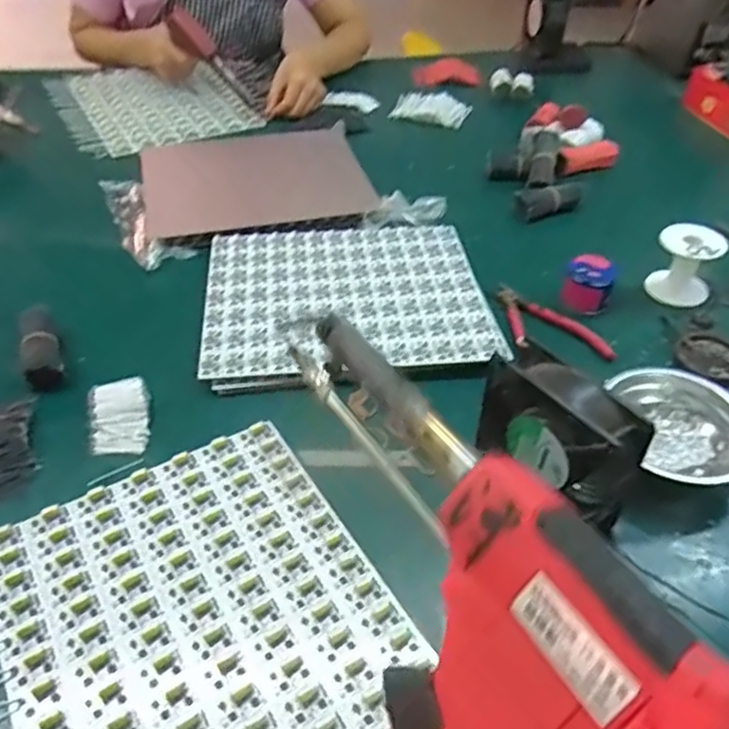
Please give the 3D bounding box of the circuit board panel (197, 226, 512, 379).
[{"bbox_3d":[-0.021,-0.080,0.724,0.294,0.014,0.240,-4,44,-6],"label":"circuit board panel"}]

